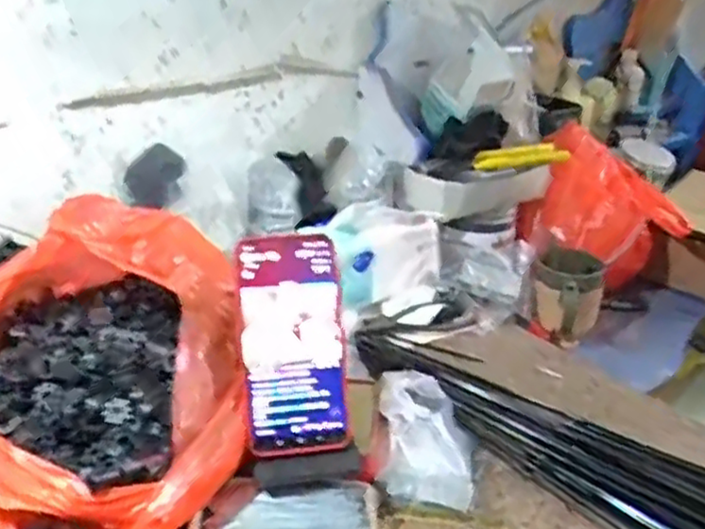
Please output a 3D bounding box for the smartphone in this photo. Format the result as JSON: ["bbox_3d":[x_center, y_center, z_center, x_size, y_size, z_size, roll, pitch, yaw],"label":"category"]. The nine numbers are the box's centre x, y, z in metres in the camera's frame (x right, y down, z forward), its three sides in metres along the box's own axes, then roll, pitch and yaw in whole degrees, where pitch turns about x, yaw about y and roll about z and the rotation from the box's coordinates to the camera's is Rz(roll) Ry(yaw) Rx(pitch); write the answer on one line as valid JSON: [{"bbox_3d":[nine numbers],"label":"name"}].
[{"bbox_3d":[-0.045,0.058,0.547,0.081,0.163,0.011,-3,-5,-13],"label":"smartphone"}]

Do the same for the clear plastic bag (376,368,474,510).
[{"bbox_3d":[0.060,0.144,0.598,0.074,0.063,0.117,-1,25,3],"label":"clear plastic bag"}]

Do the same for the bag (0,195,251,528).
[{"bbox_3d":[-0.195,0.068,0.549,0.216,0.150,0.266,-17,29,-29],"label":"bag"}]

